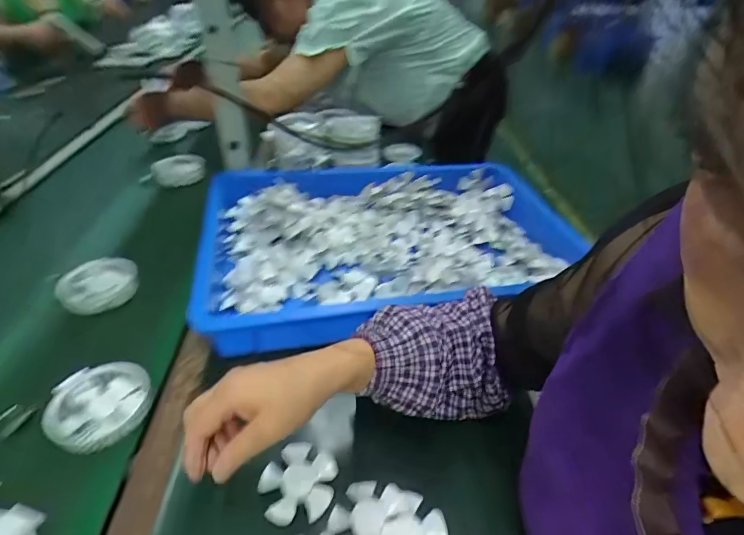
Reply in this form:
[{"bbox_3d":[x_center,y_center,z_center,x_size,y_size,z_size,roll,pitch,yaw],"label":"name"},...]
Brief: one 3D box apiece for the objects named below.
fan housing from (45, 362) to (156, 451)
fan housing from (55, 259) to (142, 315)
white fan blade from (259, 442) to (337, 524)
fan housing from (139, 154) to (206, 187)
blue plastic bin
[{"bbox_3d":[-0.292,0.144,0.429,0.089,0.026,0.094,2,40,-1],"label":"fan housing"},{"bbox_3d":[-0.388,0.025,0.570,0.096,0.027,0.083,-30,49,-33],"label":"fan housing"},{"bbox_3d":[-0.071,0.208,0.385,0.068,0.011,0.071,2,40,-1],"label":"white fan blade"},{"bbox_3d":[-0.415,-0.205,0.848,0.116,0.032,0.069,-5,76,-5],"label":"fan housing"},{"bbox_3d":[0.017,-0.052,0.634,0.531,0.089,0.362,-7,41,-11],"label":"blue plastic bin"}]

